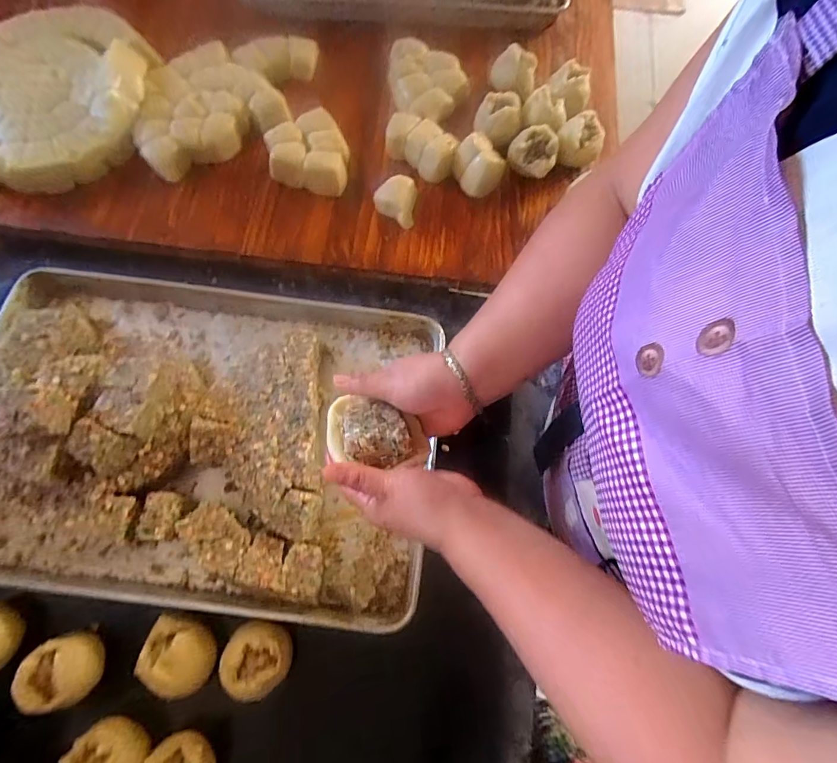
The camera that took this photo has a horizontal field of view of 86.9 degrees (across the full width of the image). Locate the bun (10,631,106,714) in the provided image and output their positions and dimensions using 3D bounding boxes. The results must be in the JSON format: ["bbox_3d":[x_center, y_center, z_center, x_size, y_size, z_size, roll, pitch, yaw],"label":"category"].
[{"bbox_3d":[-0.396,0.320,0.490,0.064,0.050,0.068,-8,70,-1],"label":"bun"}]

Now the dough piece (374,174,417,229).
[{"bbox_3d":[-0.036,-0.272,0.672,0.064,0.043,0.066,6,70,4],"label":"dough piece"}]

